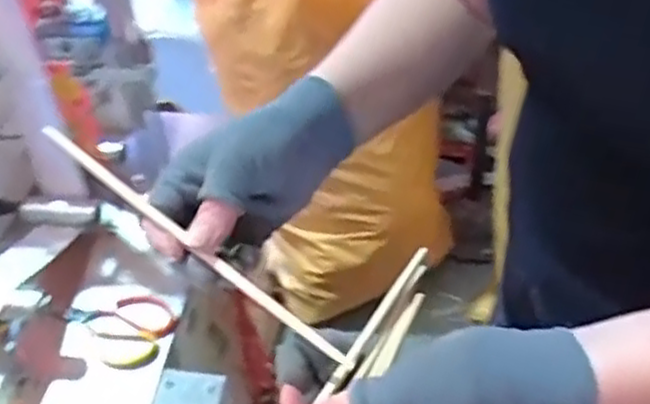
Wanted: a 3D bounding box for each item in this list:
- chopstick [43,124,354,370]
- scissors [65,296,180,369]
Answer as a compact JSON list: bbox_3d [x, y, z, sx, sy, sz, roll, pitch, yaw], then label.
[{"bbox_3d":[-0.080,0.020,0.427,0.228,0.009,0.007,35,53,17],"label":"chopstick"},{"bbox_3d":[-0.252,0.151,0.920,0.132,0.016,0.097,13,44,17],"label":"scissors"}]

